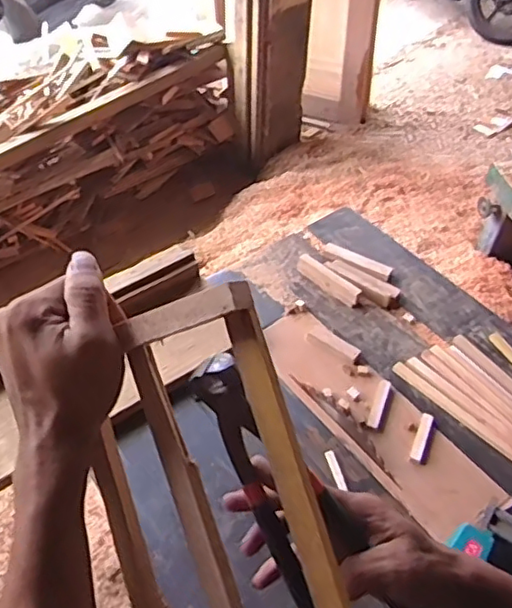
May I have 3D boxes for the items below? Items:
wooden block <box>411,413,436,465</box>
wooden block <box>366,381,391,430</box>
[{"bbox_3d":[0.252,0.200,0.911,0.022,0.011,0.081,19,51,15],"label":"wooden block"},{"bbox_3d":[0.192,0.154,0.947,0.017,0.010,0.092,19,51,15],"label":"wooden block"}]

